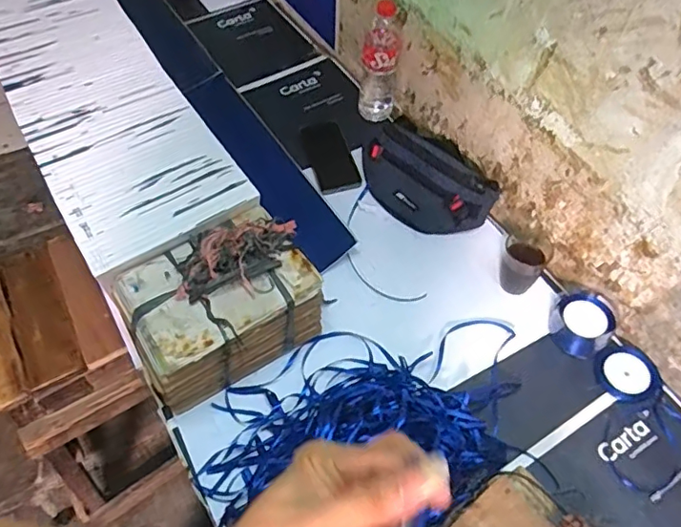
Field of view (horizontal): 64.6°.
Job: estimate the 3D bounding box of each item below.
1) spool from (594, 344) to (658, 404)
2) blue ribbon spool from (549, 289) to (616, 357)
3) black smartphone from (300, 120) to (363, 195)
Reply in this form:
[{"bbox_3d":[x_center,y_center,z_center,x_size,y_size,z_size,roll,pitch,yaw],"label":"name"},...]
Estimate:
[{"bbox_3d":[0.398,0.153,0.752,0.077,0.016,0.079,1,56,-1],"label":"spool"},{"bbox_3d":[0.347,0.087,0.777,0.076,0.052,0.082,1,56,-1],"label":"blue ribbon spool"},{"bbox_3d":[-0.020,-0.204,1.004,0.077,0.007,0.197,-13,57,-10],"label":"black smartphone"}]

